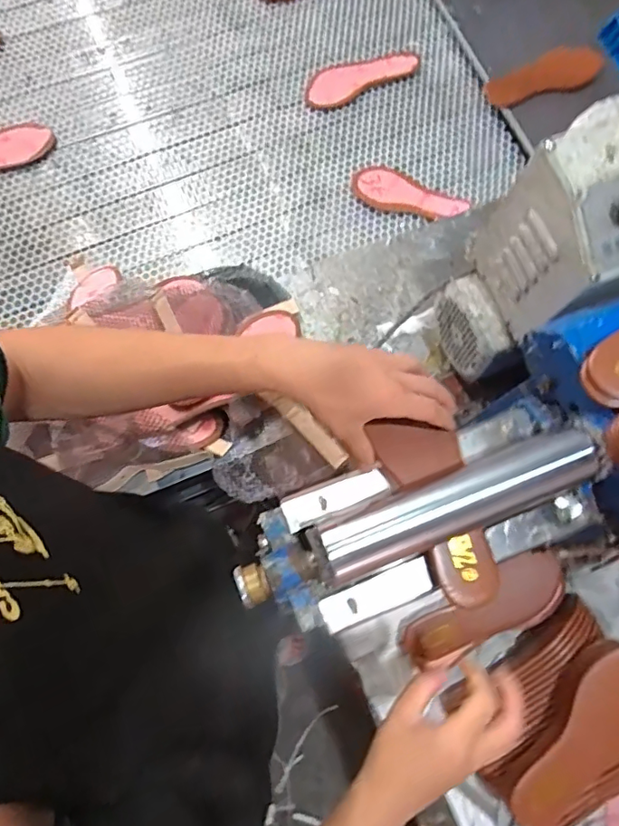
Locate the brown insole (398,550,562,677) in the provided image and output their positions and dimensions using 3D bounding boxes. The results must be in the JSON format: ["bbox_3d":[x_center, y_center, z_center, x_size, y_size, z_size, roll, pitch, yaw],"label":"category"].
[{"bbox_3d":[0.229,0.256,0.675,0.225,0.024,0.081,-26,78,-5],"label":"brown insole"}]

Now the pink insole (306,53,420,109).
[{"bbox_3d":[0.092,-0.630,0.973,0.212,0.015,0.081,-26,74,-4],"label":"pink insole"}]

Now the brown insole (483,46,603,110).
[{"bbox_3d":[0.437,-0.615,0.952,0.224,0.030,0.073,-16,77,-4],"label":"brown insole"}]

